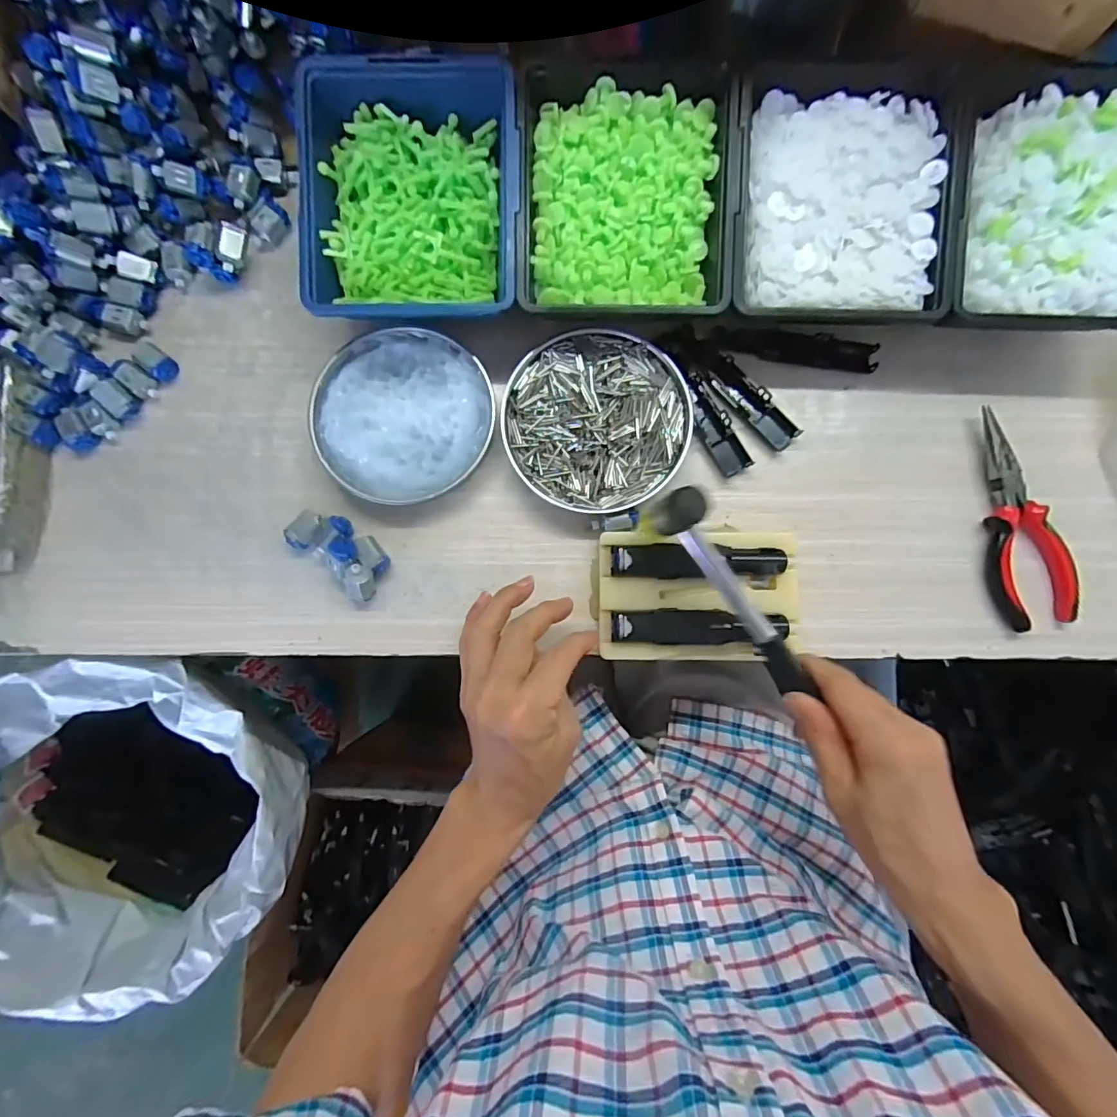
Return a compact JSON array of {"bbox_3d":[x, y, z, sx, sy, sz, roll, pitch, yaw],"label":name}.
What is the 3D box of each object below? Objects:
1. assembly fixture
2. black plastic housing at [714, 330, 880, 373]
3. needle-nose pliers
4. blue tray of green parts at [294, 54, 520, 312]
[{"bbox_3d":[0.099,0.026,0.357,0.138,0.035,0.088,-1,87,1],"label":"assembly fixture"},{"bbox_3d":[0.182,-0.160,0.379,0.115,0.010,0.020,9,88,1],"label":"black plastic housing"},{"bbox_3d":[0.339,-0.030,0.365,0.052,0.018,0.156,-5,87,0],"label":"needle-nose pliers"},{"bbox_3d":[-0.101,-0.254,0.354,0.145,0.054,0.167,0,87,1],"label":"blue tray of green parts"}]

